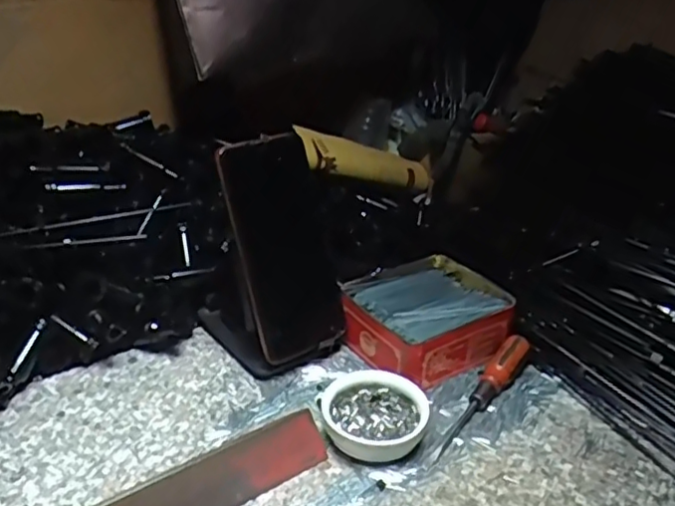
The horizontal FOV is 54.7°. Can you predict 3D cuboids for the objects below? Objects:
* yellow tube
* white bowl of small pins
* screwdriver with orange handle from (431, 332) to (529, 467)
[{"bbox_3d":[0.033,-0.104,0.749,0.203,0.038,0.042,5,19,-48],"label":"yellow tube"},{"bbox_3d":[0.024,0.113,0.450,0.072,0.028,0.066,2,29,-1],"label":"white bowl of small pins"},{"bbox_3d":[0.106,0.103,0.480,0.019,0.024,0.140,21,33,30],"label":"screwdriver with orange handle"}]

